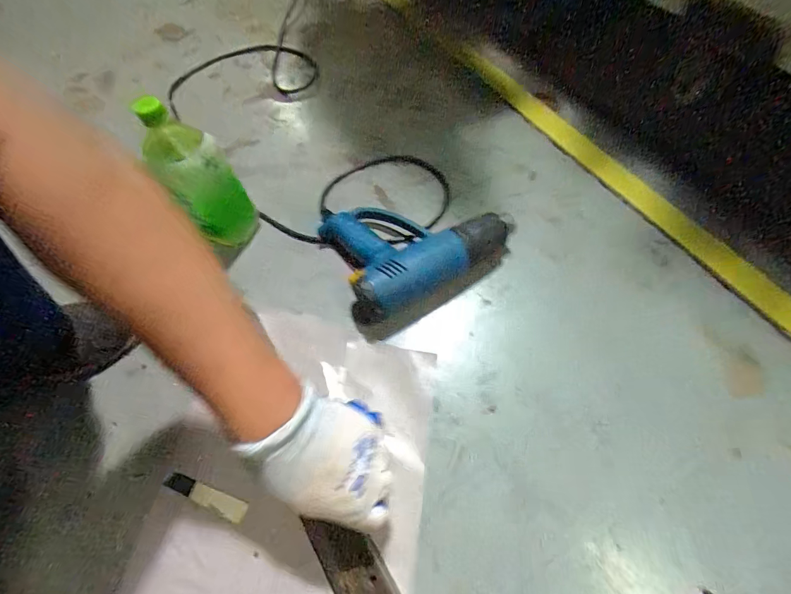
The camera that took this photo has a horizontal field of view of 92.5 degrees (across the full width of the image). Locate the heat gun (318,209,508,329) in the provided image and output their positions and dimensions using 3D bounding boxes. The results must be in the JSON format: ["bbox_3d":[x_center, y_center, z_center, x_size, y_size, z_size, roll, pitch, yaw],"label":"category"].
[{"bbox_3d":[0.016,-0.087,0.539,0.236,0.077,0.207,-31,65,-12],"label":"heat gun"}]

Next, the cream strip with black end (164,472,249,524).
[{"bbox_3d":[-0.219,0.228,0.432,0.107,0.004,0.021,16,65,12],"label":"cream strip with black end"}]

